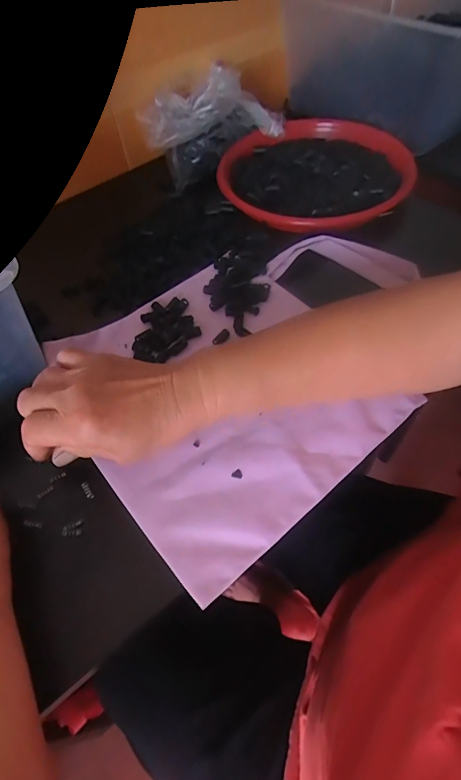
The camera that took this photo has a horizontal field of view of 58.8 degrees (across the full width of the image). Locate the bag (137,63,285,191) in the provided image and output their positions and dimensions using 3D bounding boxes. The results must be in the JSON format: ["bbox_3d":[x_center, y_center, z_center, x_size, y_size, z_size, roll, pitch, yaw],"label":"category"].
[{"bbox_3d":[-0.025,-0.351,0.537,0.173,0.088,0.082,-31,60,-15],"label":"bag"}]

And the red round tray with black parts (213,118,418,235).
[{"bbox_3d":[0.094,-0.271,0.508,0.200,0.034,0.224,-40,63,-20],"label":"red round tray with black parts"}]

